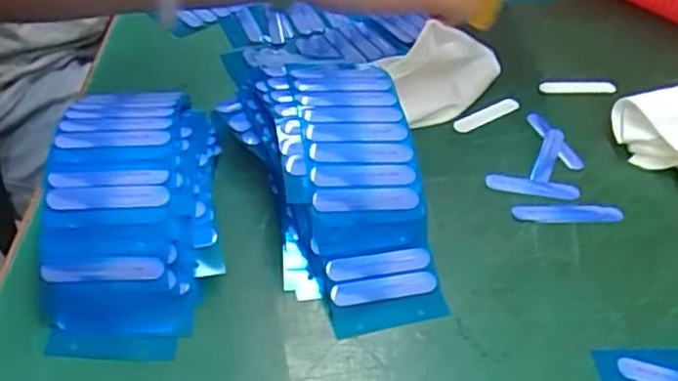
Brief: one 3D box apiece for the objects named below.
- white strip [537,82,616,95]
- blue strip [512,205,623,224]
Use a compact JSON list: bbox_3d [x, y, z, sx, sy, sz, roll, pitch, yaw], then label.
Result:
[{"bbox_3d":[0.159,-0.068,0.449,0.052,0.004,0.008,-1,45,-6],"label":"white strip"},{"bbox_3d":[0.124,0.012,0.367,0.059,0.004,0.011,1,45,-4],"label":"blue strip"}]

